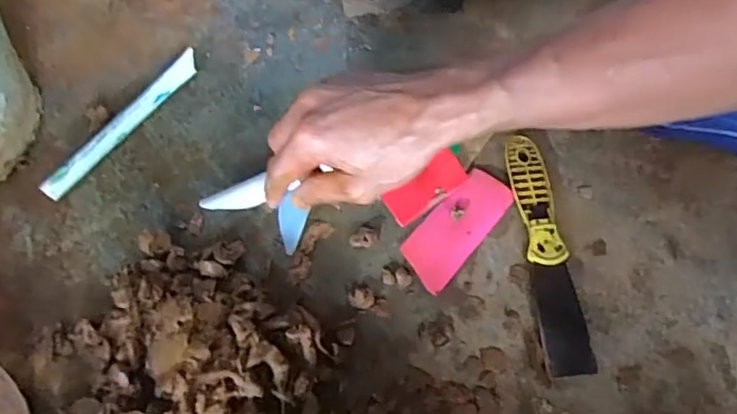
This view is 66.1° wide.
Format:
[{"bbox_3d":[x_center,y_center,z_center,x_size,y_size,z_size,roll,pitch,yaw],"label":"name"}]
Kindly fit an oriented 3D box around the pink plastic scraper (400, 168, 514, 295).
[{"bbox_3d":[0.071,0.015,0.459,0.044,0.004,0.106,38,75,15],"label":"pink plastic scraper"}]

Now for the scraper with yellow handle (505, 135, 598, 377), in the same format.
[{"bbox_3d":[0.141,0.032,0.446,0.036,0.015,0.191,-5,66,-2],"label":"scraper with yellow handle"}]

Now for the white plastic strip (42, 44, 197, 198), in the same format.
[{"bbox_3d":[-0.209,-0.074,0.490,0.019,0.005,0.171,43,70,-12],"label":"white plastic strip"}]

